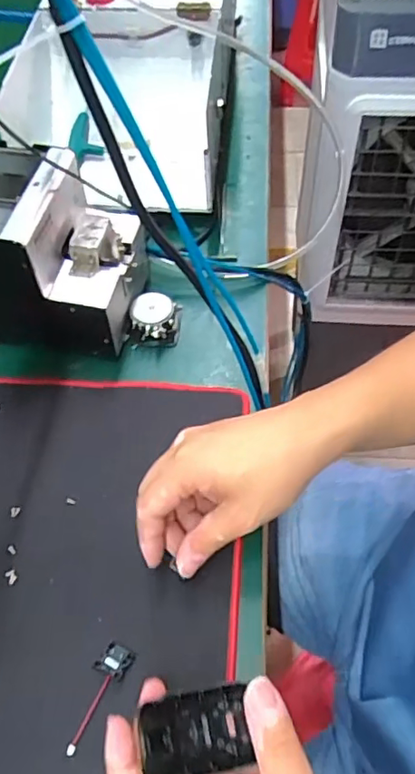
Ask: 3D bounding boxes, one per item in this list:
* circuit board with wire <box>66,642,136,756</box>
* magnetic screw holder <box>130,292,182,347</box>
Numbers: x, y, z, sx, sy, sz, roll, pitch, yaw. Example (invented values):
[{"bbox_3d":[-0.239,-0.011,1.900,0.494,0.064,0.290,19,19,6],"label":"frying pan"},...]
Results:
[{"bbox_3d":[-0.075,0.211,0.383,0.021,0.014,0.071,19,59,15],"label":"circuit board with wire"},{"bbox_3d":[-0.053,-0.069,0.564,0.049,0.033,0.047,1,55,3],"label":"magnetic screw holder"}]

